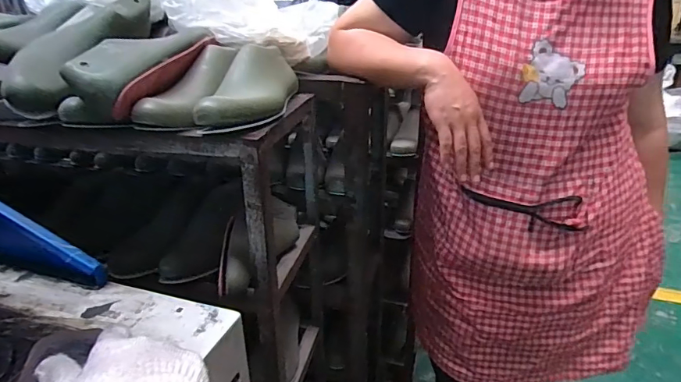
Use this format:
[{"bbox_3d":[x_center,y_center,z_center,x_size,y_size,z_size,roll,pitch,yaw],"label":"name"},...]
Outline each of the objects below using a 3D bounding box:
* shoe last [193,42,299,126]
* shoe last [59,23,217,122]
[{"bbox_3d":[-0.123,-0.154,0.629,0.086,0.071,0.237,2,25,6],"label":"shoe last"},{"bbox_3d":[-0.261,-0.171,0.625,0.103,0.078,0.216,4,25,10],"label":"shoe last"}]

